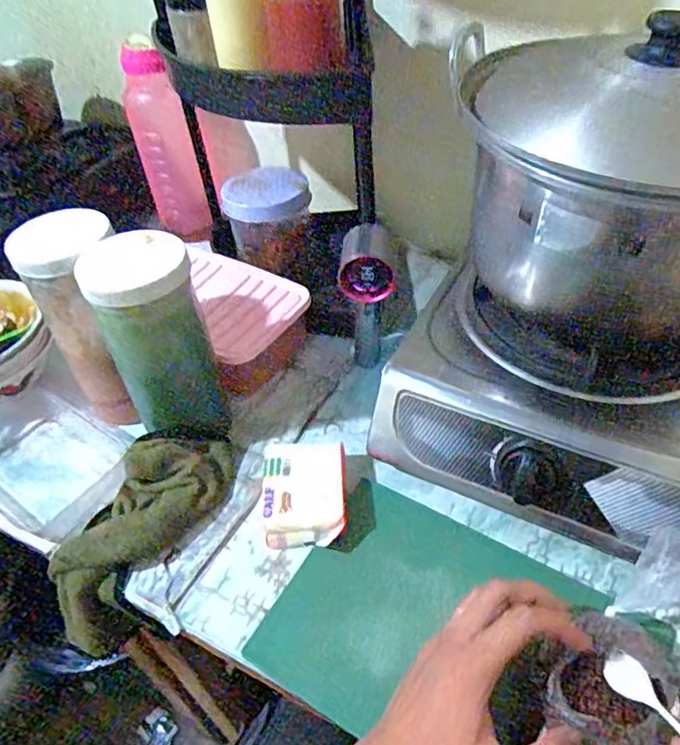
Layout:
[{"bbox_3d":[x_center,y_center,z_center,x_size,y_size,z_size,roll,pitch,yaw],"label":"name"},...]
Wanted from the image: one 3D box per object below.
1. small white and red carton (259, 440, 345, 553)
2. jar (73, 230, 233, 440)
[{"bbox_3d":[-0.031,0.109,0.513,0.073,0.031,0.097,-4,44,1],"label":"small white and red carton"},{"bbox_3d":[-0.163,-0.027,0.516,0.085,0.178,0.082,-3,46,3],"label":"jar"}]

